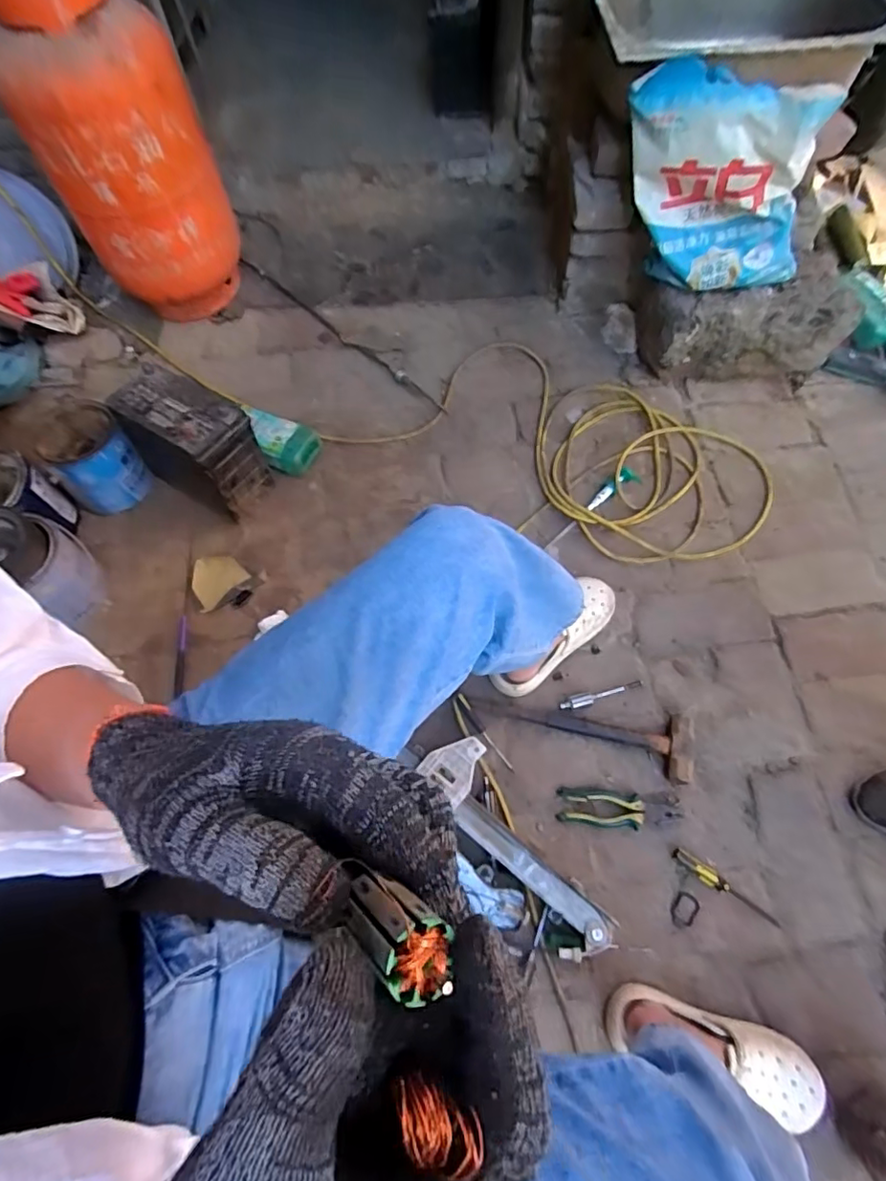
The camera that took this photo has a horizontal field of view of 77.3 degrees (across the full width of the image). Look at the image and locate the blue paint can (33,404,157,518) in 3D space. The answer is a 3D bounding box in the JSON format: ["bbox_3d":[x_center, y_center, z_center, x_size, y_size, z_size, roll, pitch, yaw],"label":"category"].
[{"bbox_3d":[-0.679,-0.259,1.083,0.147,0.141,0.173,-36,69,-14],"label":"blue paint can"}]

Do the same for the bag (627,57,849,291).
[{"bbox_3d":[0.477,-0.706,0.968,0.349,0.271,0.132,30,69,14],"label":"bag"}]

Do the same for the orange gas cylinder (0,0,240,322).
[{"bbox_3d":[-0.638,-0.889,1.113,0.305,0.646,0.310,-23,67,-9],"label":"orange gas cylinder"}]

